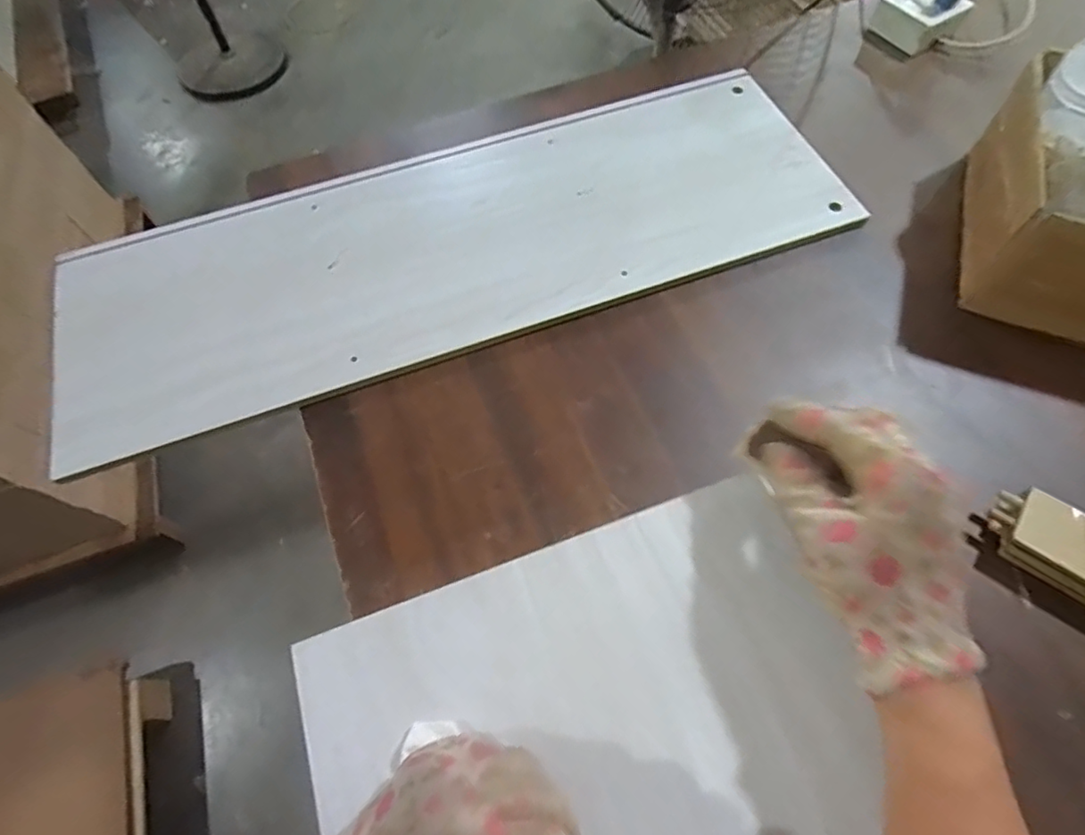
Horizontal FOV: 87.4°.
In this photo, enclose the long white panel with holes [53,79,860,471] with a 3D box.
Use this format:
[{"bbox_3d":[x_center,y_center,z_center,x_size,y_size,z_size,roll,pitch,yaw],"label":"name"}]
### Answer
[{"bbox_3d":[-0.101,-0.198,0.620,0.842,0.012,0.281,-19,68,-9],"label":"long white panel with holes"}]

